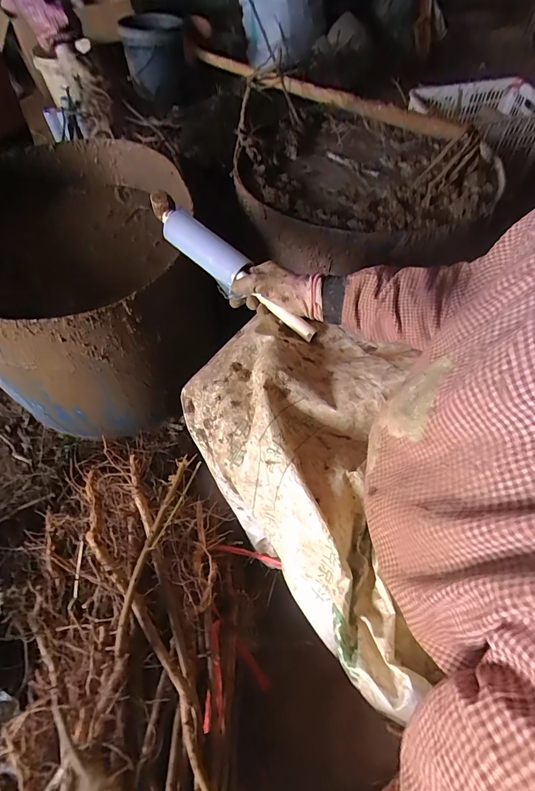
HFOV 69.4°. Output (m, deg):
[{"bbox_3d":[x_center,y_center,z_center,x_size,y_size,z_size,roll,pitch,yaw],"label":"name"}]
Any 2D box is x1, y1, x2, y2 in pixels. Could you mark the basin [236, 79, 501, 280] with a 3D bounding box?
[{"bbox_3d":[0.200,-0.450,0.810,0.511,0.156,0.473,1,57,-1],"label":"basin"}]

